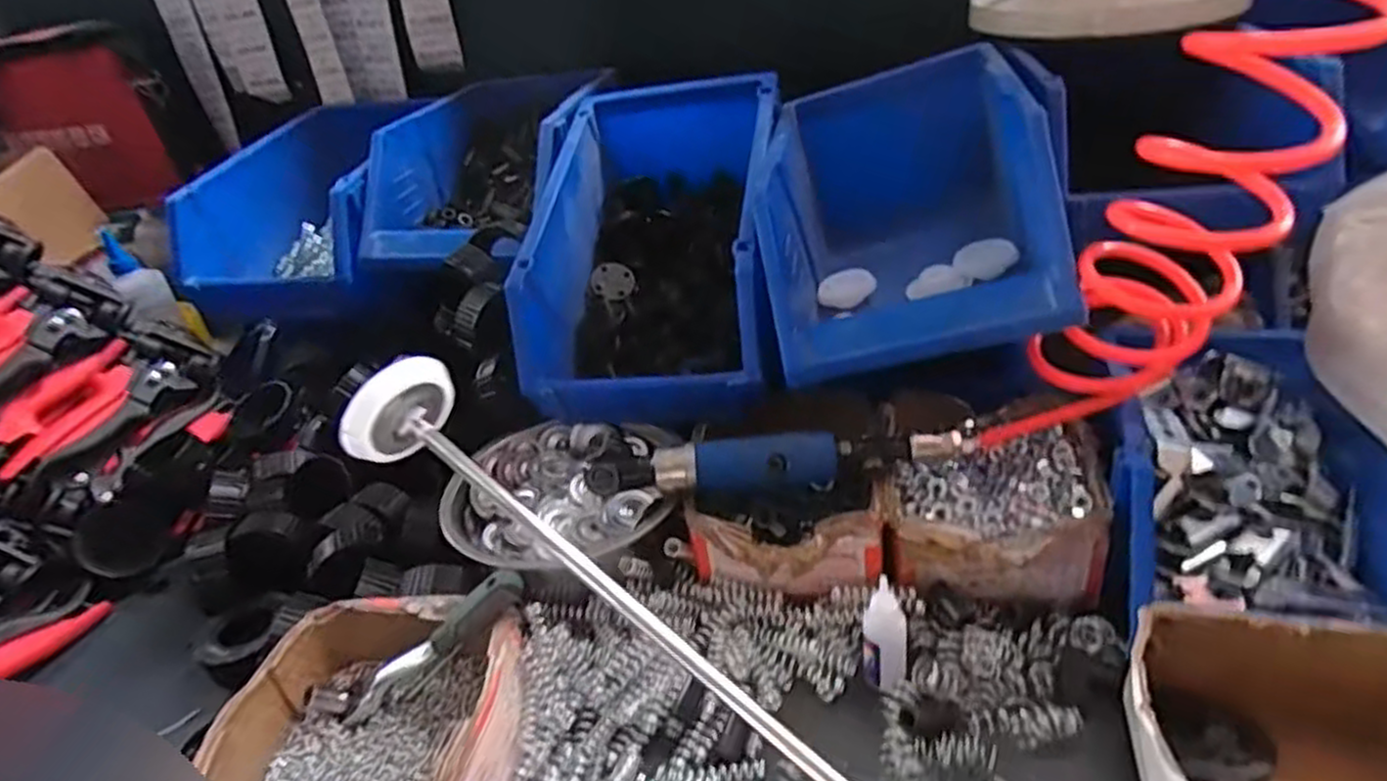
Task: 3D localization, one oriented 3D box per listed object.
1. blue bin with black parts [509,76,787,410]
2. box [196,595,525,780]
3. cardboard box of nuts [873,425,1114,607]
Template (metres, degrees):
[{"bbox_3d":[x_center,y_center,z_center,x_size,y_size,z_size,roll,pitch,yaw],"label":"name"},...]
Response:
[{"bbox_3d":[-0.032,-0.151,0.728,0.224,0.188,0.380,-1,31,12],"label":"blue bin with black parts"},{"bbox_3d":[-0.179,0.198,0.442,0.160,0.069,0.158,1,32,15],"label":"box"},{"bbox_3d":[0.206,0.077,0.535,0.138,0.060,0.134,1,32,15],"label":"cardboard box of nuts"}]

